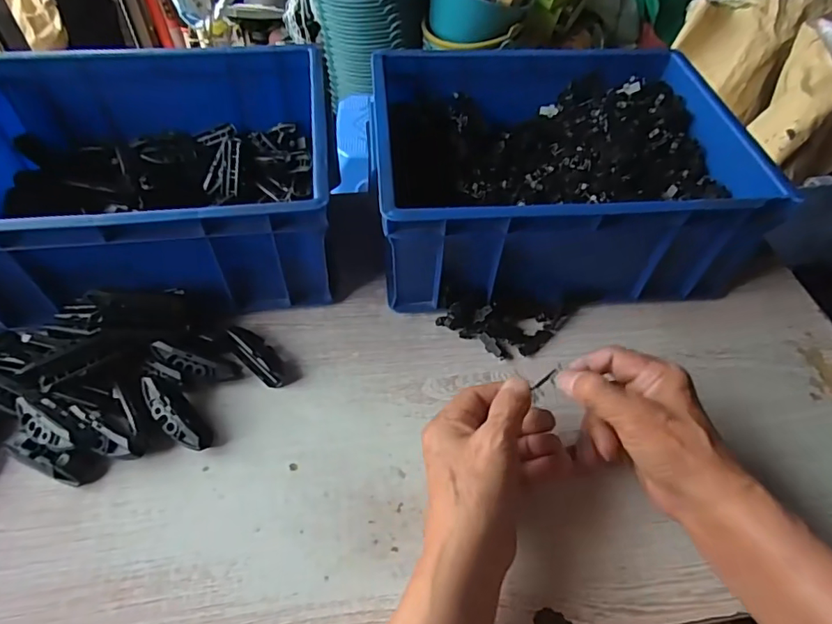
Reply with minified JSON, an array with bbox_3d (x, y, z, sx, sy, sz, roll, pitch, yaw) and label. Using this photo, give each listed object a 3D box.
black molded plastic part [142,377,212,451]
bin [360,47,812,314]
[{"bbox_3d":[-0.185,0.078,0.397,0.069,0.020,0.027,47,61,3],"label":"black molded plastic part"},{"bbox_3d":[0.129,-0.147,0.518,0.327,0.115,0.262,-2,52,-5],"label":"bin"}]

